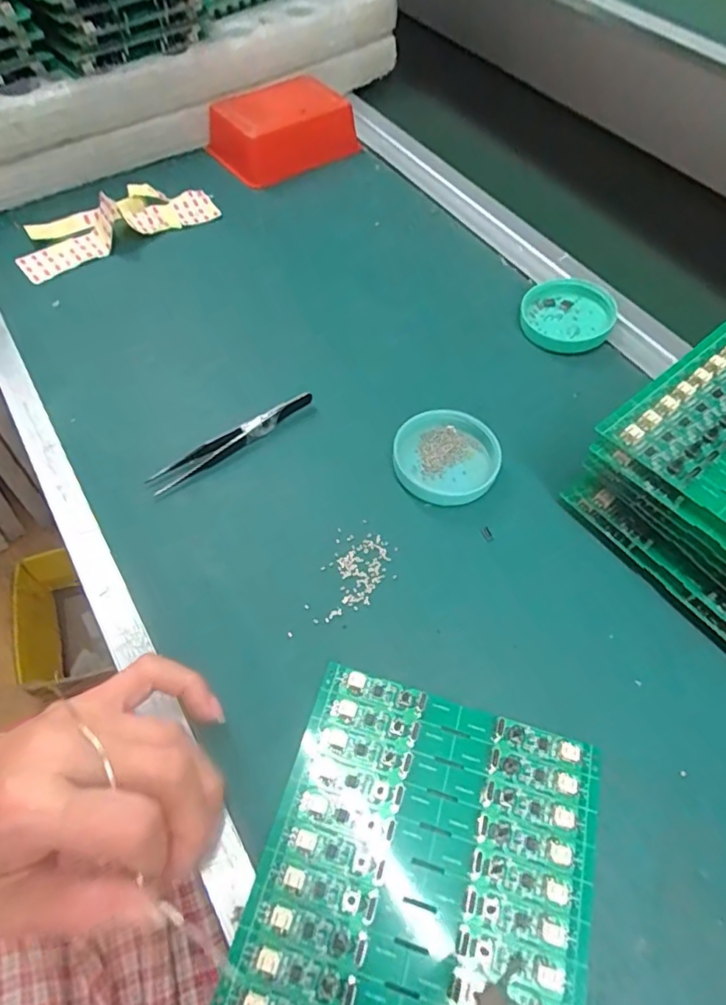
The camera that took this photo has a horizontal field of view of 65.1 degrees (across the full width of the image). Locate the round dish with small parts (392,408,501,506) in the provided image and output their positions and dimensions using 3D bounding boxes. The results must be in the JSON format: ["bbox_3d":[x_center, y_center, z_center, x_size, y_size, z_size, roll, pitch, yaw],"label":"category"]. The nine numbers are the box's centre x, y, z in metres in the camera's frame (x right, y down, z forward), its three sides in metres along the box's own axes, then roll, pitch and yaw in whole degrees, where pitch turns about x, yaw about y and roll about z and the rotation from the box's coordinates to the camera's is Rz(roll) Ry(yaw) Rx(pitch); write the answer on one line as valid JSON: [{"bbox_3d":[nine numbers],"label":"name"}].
[{"bbox_3d":[0.051,-0.029,0.352,0.061,0.014,0.061,0,58,0],"label":"round dish with small parts"}]

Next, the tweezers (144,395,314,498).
[{"bbox_3d":[-0.081,-0.040,0.361,0.114,0.012,0.013,-33,64,-19],"label":"tweezers"}]

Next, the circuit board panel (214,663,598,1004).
[{"bbox_3d":[0.028,0.154,0.239,0.134,0.005,0.137,16,58,8],"label":"circuit board panel"}]

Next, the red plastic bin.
[{"bbox_3d":[-0.078,-0.359,0.546,0.138,0.042,0.096,-31,63,-18],"label":"red plastic bin"}]

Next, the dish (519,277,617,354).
[{"bbox_3d":[0.153,-0.140,0.425,0.067,0.016,0.062,7,58,4],"label":"dish"}]

